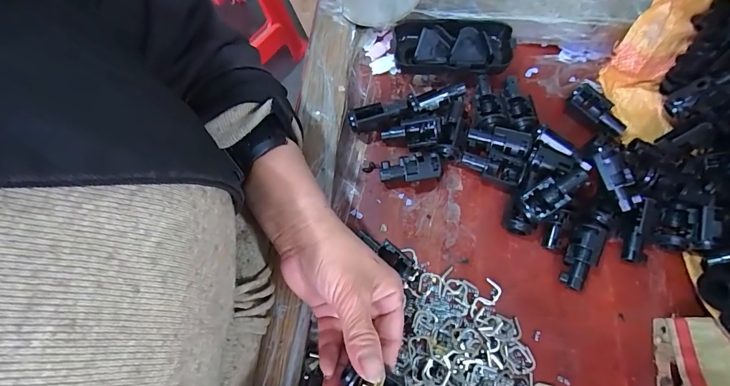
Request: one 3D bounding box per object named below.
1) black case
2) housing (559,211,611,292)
[{"bbox_3d":[0.083,-0.139,0.346,0.107,0.023,0.049,8,73,2],"label":"black case"},{"bbox_3d":[0.171,0.045,0.289,0.021,0.026,0.063,26,75,7],"label":"housing"}]

